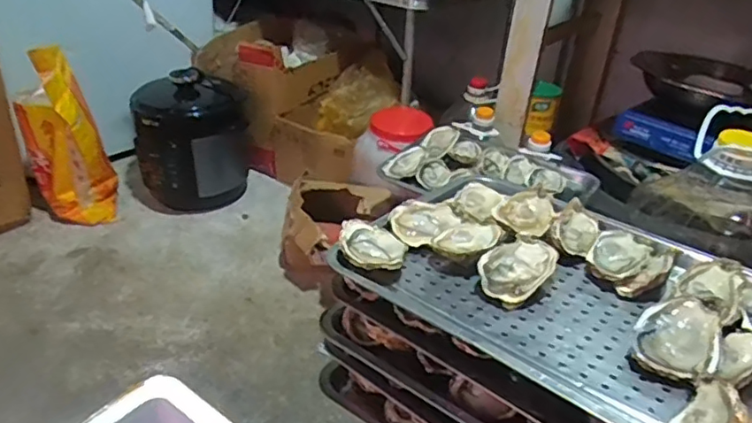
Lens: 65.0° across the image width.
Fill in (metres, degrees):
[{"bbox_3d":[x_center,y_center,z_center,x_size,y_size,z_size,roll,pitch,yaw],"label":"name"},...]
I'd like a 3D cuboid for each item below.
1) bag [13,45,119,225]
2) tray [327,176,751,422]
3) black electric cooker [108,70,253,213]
[{"bbox_3d":[-0.732,-0.164,1.409,0.178,0.395,0.160,-15,37,-28],"label":"bag"},{"bbox_3d":[0.177,0.068,0.553,0.371,0.051,0.285,29,39,33],"label":"tray"},{"bbox_3d":[-0.476,-0.177,1.550,0.238,0.336,0.249,10,32,9],"label":"black electric cooker"}]

